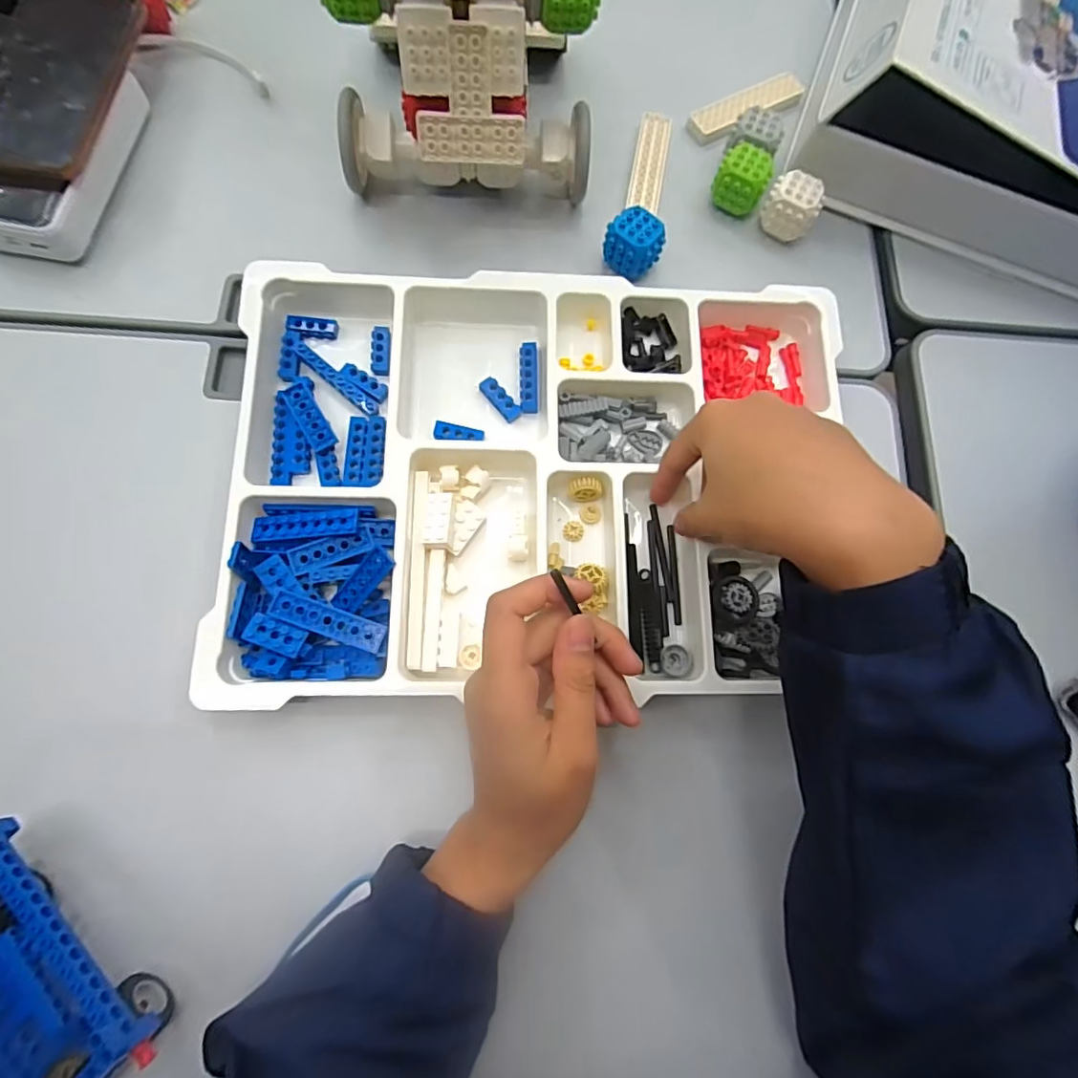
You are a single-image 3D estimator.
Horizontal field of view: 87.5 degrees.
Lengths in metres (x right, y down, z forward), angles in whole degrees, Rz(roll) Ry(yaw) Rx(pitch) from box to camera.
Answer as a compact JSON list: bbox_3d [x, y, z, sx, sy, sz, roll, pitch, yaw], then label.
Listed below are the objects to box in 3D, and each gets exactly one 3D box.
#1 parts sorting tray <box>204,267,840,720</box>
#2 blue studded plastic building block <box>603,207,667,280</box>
[{"bbox_3d":[0.005,-0.039,0.345,0.362,0.050,0.255,0,82,-3],"label":"parts sorting tray"},{"bbox_3d":[0.065,-0.201,0.395,0.035,0.041,0.036,-41,82,-12],"label":"blue studded plastic building block"}]

